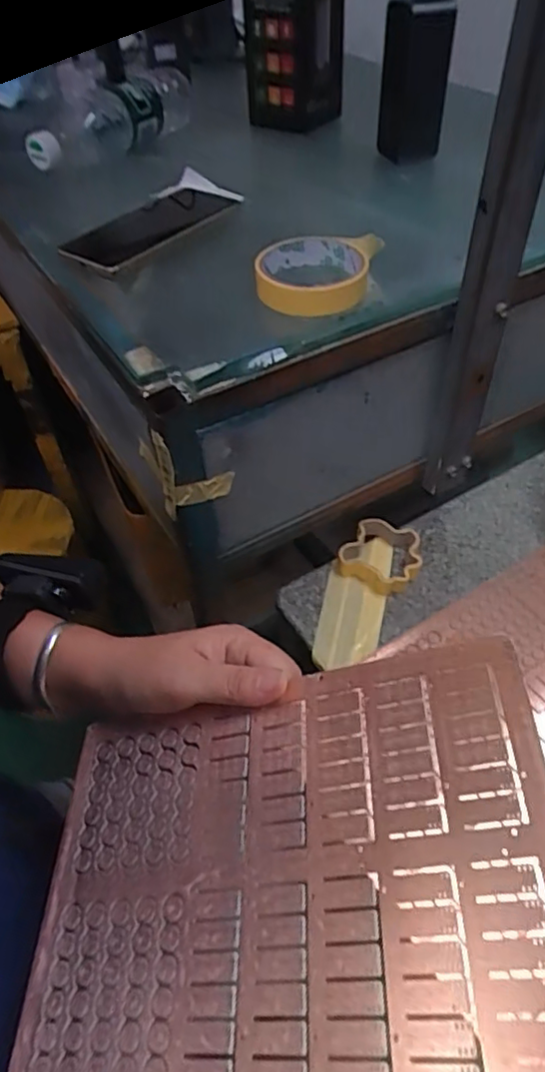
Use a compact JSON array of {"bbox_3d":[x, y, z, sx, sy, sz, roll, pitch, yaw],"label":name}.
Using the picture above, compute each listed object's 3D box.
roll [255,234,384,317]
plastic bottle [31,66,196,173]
[{"bbox_3d":[0.033,-0.204,0.479,0.084,0.026,0.102,7,50,13],"label":"roll"},{"bbox_3d":[-0.179,-0.463,0.694,0.221,0.060,0.075,-37,54,-24],"label":"plastic bottle"}]

